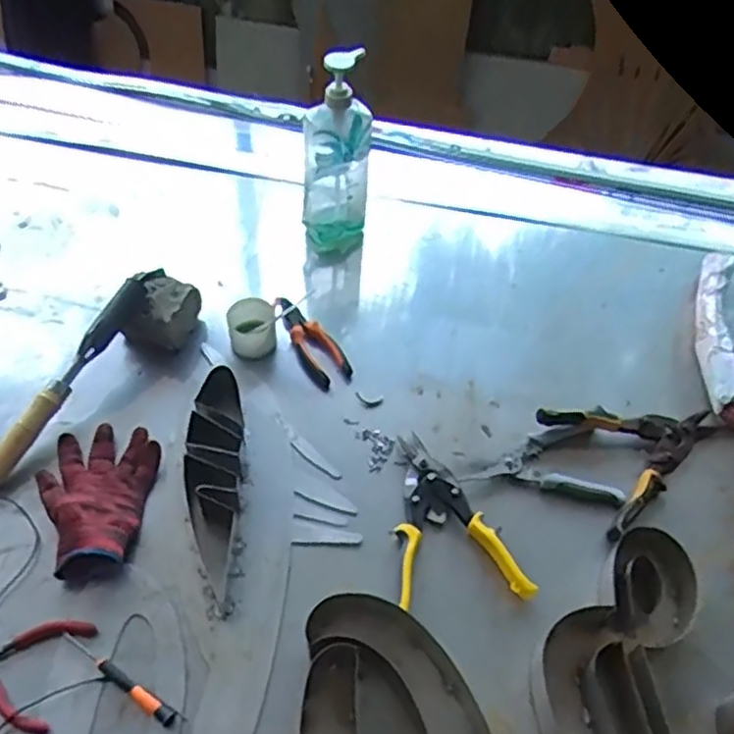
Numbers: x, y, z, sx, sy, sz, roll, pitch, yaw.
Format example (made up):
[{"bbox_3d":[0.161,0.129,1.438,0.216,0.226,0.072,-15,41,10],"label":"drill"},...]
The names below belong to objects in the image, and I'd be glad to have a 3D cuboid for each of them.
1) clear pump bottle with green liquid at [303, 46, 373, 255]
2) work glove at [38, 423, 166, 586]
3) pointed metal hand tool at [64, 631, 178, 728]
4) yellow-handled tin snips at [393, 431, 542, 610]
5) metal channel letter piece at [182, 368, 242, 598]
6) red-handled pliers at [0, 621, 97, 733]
[{"bbox_3d":[-0.048,-0.296,1.042,0.100,0.311,0.059,3,53,0],"label":"clear pump bottle with green liquid"},{"bbox_3d":[-0.315,0.143,0.805,0.125,0.046,0.187,5,53,1],"label":"work glove"},{"bbox_3d":[-0.246,0.307,0.699,0.147,0.021,0.016,28,57,17],"label":"pointed metal hand tool"},{"bbox_3d":[0.096,0.168,0.821,0.138,0.024,0.212,-4,53,-6],"label":"yellow-handled tin snips"},{"bbox_3d":[-0.175,0.125,0.814,0.065,0.046,0.273,-2,53,-4],"label":"metal channel letter piece"},{"bbox_3d":[-0.356,0.292,0.695,0.140,0.015,0.103,11,53,5],"label":"red-handled pliers"}]

